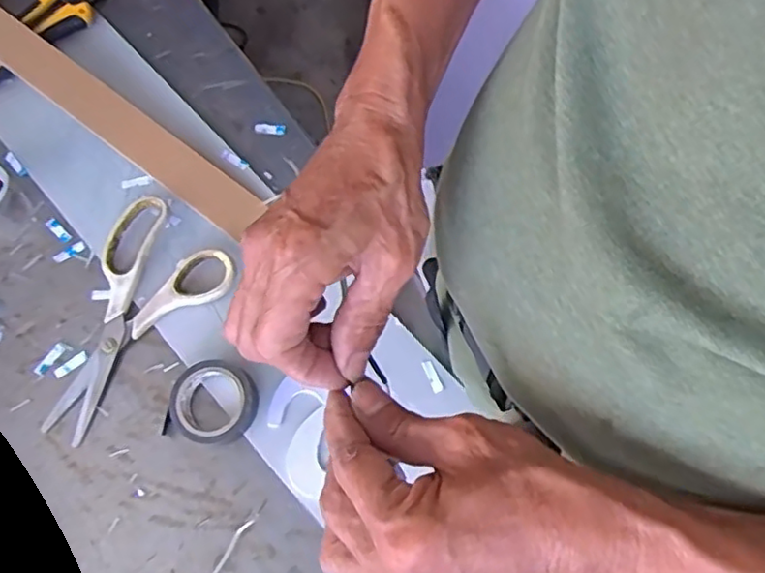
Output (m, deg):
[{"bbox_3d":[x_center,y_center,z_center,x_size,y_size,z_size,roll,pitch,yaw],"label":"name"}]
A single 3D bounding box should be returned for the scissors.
[{"bbox_3d":[-0.201,0.020,0.480,0.102,0.022,0.170,38,71,12],"label":"scissors"}]

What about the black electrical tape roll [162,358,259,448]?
[{"bbox_3d":[-0.122,0.083,0.455,0.066,0.025,0.058,-14,69,-8],"label":"black electrical tape roll"}]

